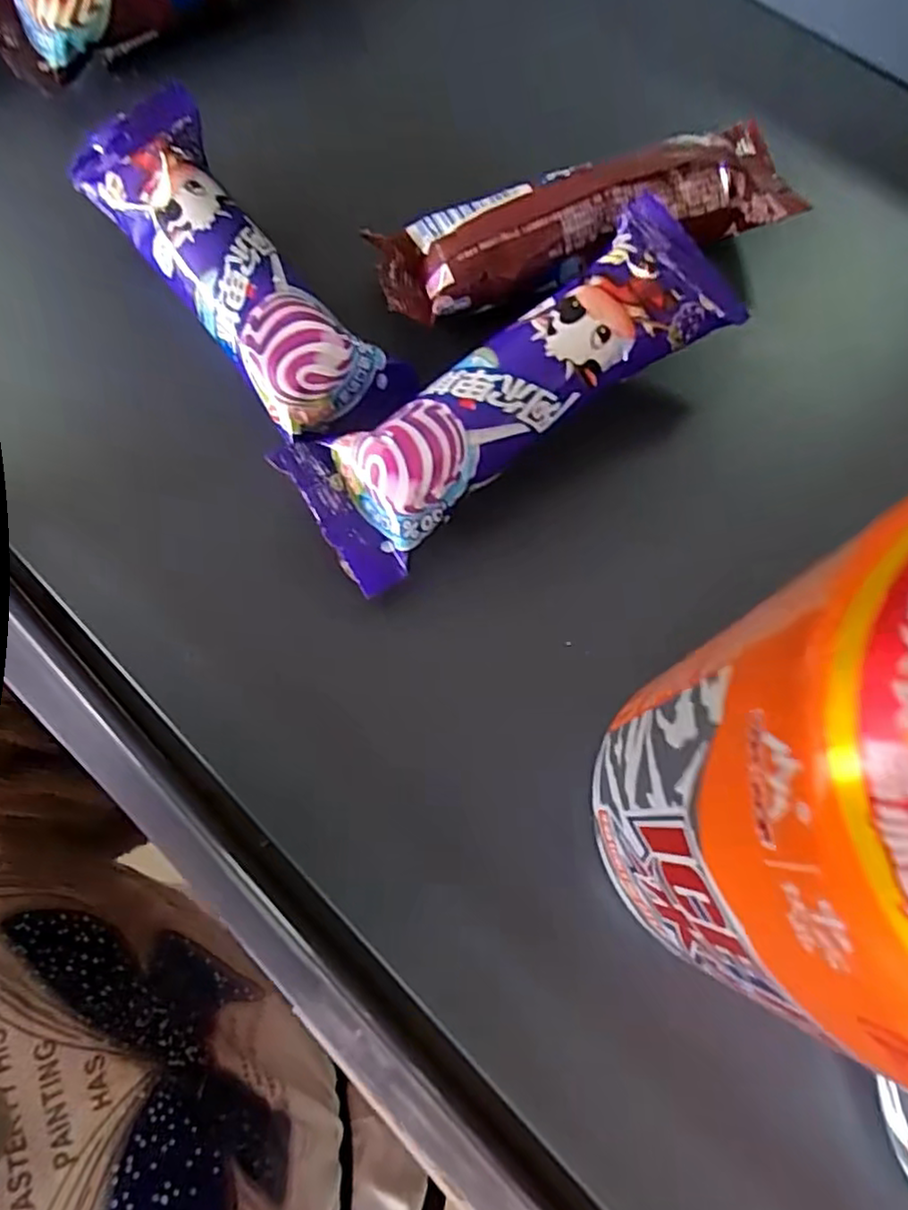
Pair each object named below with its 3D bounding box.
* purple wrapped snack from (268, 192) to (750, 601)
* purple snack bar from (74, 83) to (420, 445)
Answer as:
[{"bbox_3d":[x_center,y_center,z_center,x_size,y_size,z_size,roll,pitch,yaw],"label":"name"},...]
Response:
[{"bbox_3d":[0.015,-0.053,0.162,0.115,0.023,0.037,-35,76,-10],"label":"purple wrapped snack"},{"bbox_3d":[-0.058,-0.090,0.176,0.036,0.018,0.112,-36,76,-10],"label":"purple snack bar"}]

